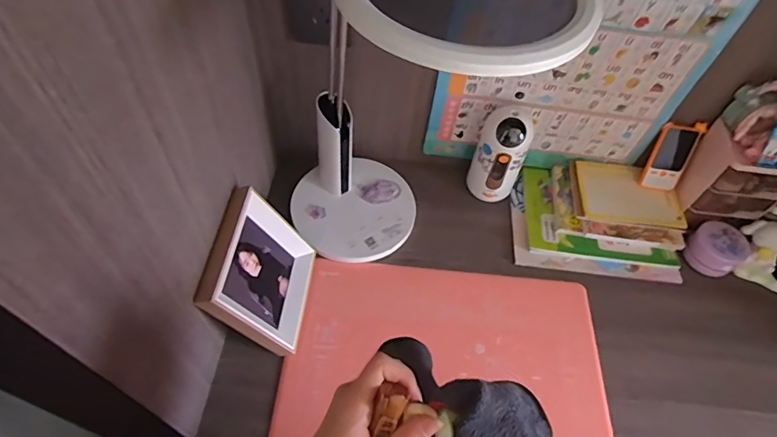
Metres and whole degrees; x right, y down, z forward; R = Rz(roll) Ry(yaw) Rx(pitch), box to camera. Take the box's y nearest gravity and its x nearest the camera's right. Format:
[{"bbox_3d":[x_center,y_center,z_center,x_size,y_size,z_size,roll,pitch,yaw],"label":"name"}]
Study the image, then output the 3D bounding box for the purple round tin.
[{"bbox_3d":[0.557,0.052,0.805,0.088,0.049,0.080,2,55,-3],"label":"purple round tin"}]

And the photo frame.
[{"bbox_3d":[-0.173,0.073,0.661,0.022,0.181,0.180,-11,53,23],"label":"photo frame"}]

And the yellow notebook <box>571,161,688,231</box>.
[{"bbox_3d":[0.422,-0.042,0.835,0.177,0.017,0.129,6,55,0],"label":"yellow notebook"}]

